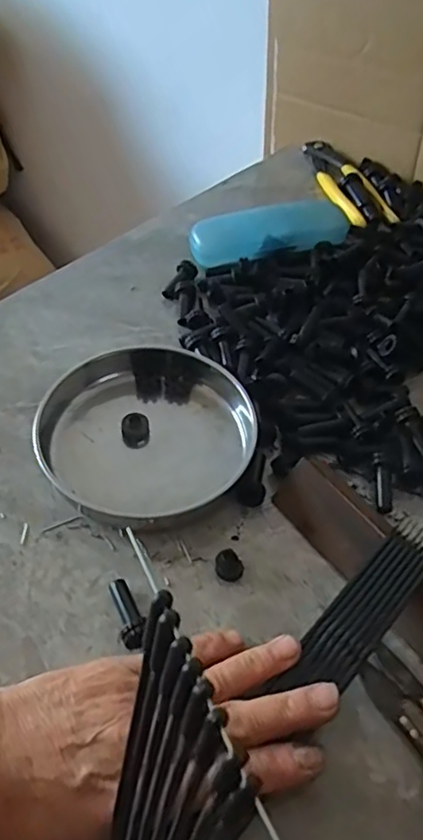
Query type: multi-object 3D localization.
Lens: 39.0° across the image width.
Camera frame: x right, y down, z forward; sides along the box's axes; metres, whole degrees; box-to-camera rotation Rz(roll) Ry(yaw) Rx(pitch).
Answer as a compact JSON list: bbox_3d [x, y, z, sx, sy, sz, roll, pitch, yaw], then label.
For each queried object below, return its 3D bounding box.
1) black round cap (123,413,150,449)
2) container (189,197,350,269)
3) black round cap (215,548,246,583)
[{"bbox_3d":[-0.052,0.007,0.411,0.018,0.015,0.019,1,50,-2],"label":"black round cap"},{"bbox_3d":[0.054,-0.172,0.536,0.147,0.022,0.044,-14,53,-14],"label":"container"},{"bbox_3d":[0.011,0.086,0.351,0.016,0.010,0.016,1,50,-2],"label":"black round cap"}]

